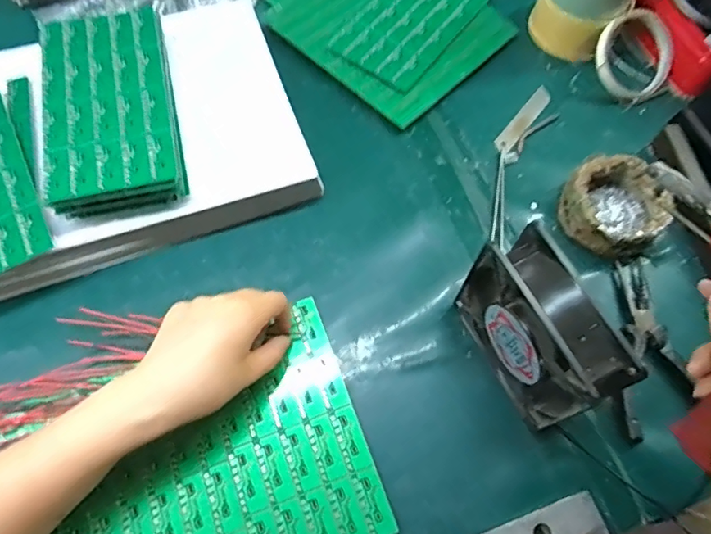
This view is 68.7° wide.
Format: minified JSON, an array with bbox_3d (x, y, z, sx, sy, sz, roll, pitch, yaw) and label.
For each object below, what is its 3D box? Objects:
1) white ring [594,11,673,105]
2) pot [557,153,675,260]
[{"bbox_3d":[0.287,-0.216,0.535,0.077,0.013,0.087,-17,102,-5],"label":"white ring"},{"bbox_3d":[0.234,-0.057,0.471,0.086,0.040,0.088,1,67,-2],"label":"pot"}]

